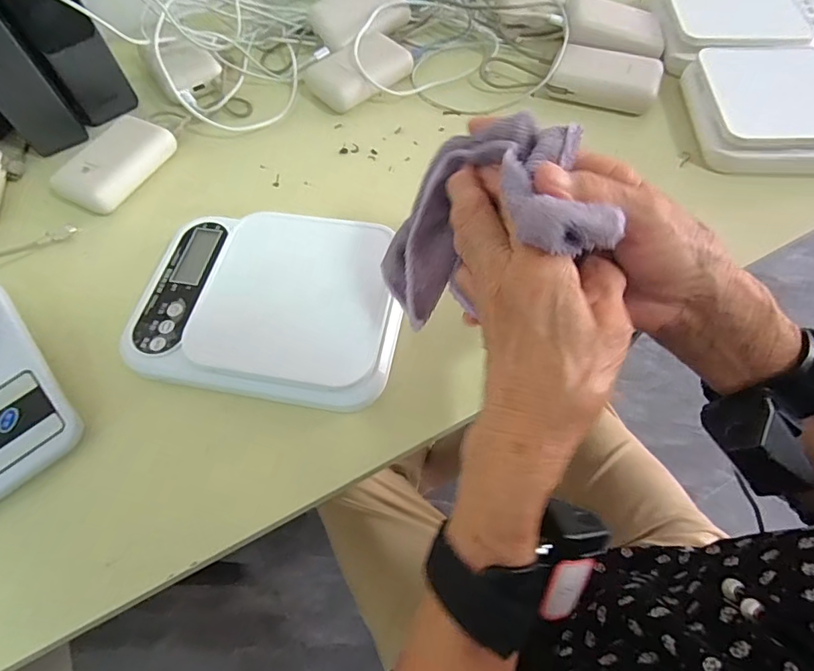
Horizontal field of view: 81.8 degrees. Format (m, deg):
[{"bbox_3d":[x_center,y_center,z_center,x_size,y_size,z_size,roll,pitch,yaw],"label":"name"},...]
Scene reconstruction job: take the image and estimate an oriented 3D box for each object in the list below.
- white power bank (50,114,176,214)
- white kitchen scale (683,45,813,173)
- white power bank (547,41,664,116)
[{"bbox_3d":[-0.266,-0.157,0.430,0.054,0.032,0.098,25,66,15],"label":"white power bank"},{"bbox_3d":[0.353,-0.207,0.425,0.175,0.036,0.135,2,62,4],"label":"white kitchen scale"},{"bbox_3d":[0.195,-0.253,0.459,0.096,0.023,0.059,17,64,11],"label":"white power bank"}]

